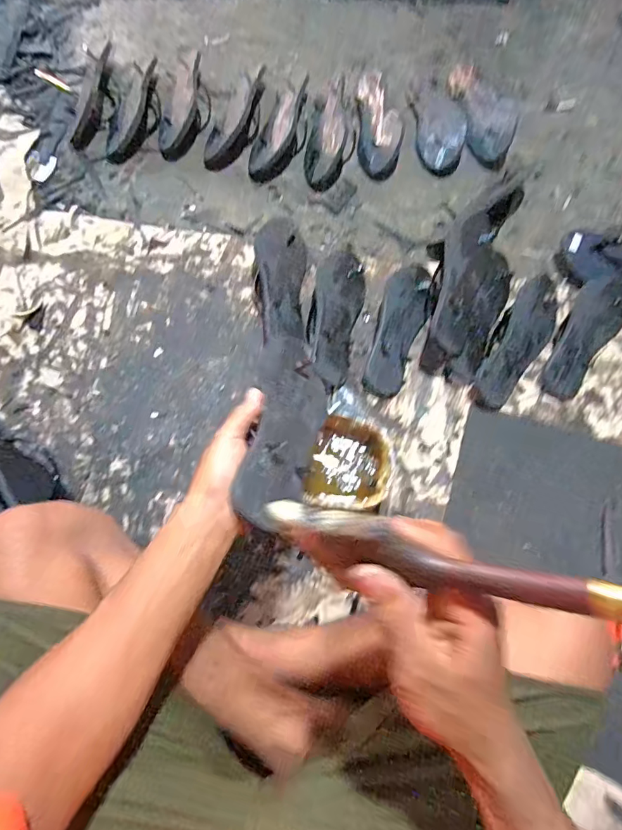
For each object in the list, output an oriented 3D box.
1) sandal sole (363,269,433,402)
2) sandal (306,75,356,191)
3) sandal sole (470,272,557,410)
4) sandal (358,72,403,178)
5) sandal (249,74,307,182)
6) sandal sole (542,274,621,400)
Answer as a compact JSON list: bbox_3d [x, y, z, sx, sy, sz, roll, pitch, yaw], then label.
[{"bbox_3d":[0.139,-0.138,0.726,0.074,0.040,0.227,17,75,6],"label":"sandal sole"},{"bbox_3d":[0.038,-0.534,0.860,0.089,0.056,0.222,9,72,2],"label":"sandal"},{"bbox_3d":[0.317,-0.111,0.696,0.069,0.025,0.221,28,74,8],"label":"sandal sole"},{"bbox_3d":[0.129,-0.561,0.874,0.082,0.046,0.237,0,72,-1],"label":"sandal"},{"bbox_3d":[-0.054,-0.535,0.863,0.074,0.039,0.219,22,73,6],"label":"sandal"},{"bbox_3d":[0.415,-0.115,0.698,0.080,0.032,0.207,33,74,9],"label":"sandal sole"}]

